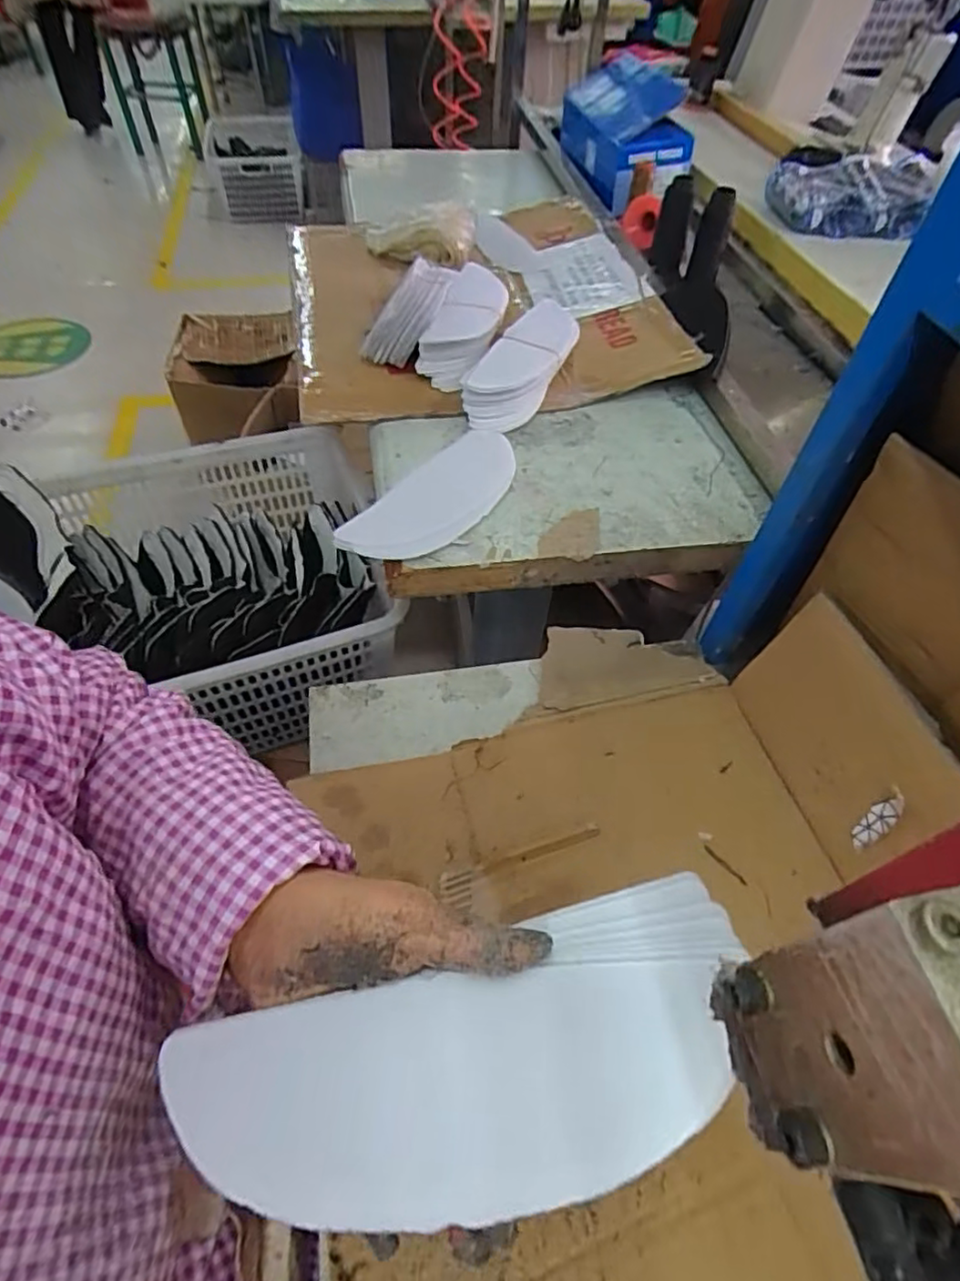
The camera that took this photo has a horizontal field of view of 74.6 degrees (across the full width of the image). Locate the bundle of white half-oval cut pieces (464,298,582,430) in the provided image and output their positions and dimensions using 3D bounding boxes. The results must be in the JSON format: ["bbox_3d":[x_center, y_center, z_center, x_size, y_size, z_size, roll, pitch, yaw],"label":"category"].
[{"bbox_3d":[0.060,-0.336,0.740,0.083,0.050,0.247,27,60,15],"label":"bundle of white half-oval cut pieces"}]

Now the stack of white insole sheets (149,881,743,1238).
[{"bbox_3d":[-0.007,0.158,0.233,0.218,0.009,0.085,-15,54,-1],"label":"stack of white insole sheets"}]

